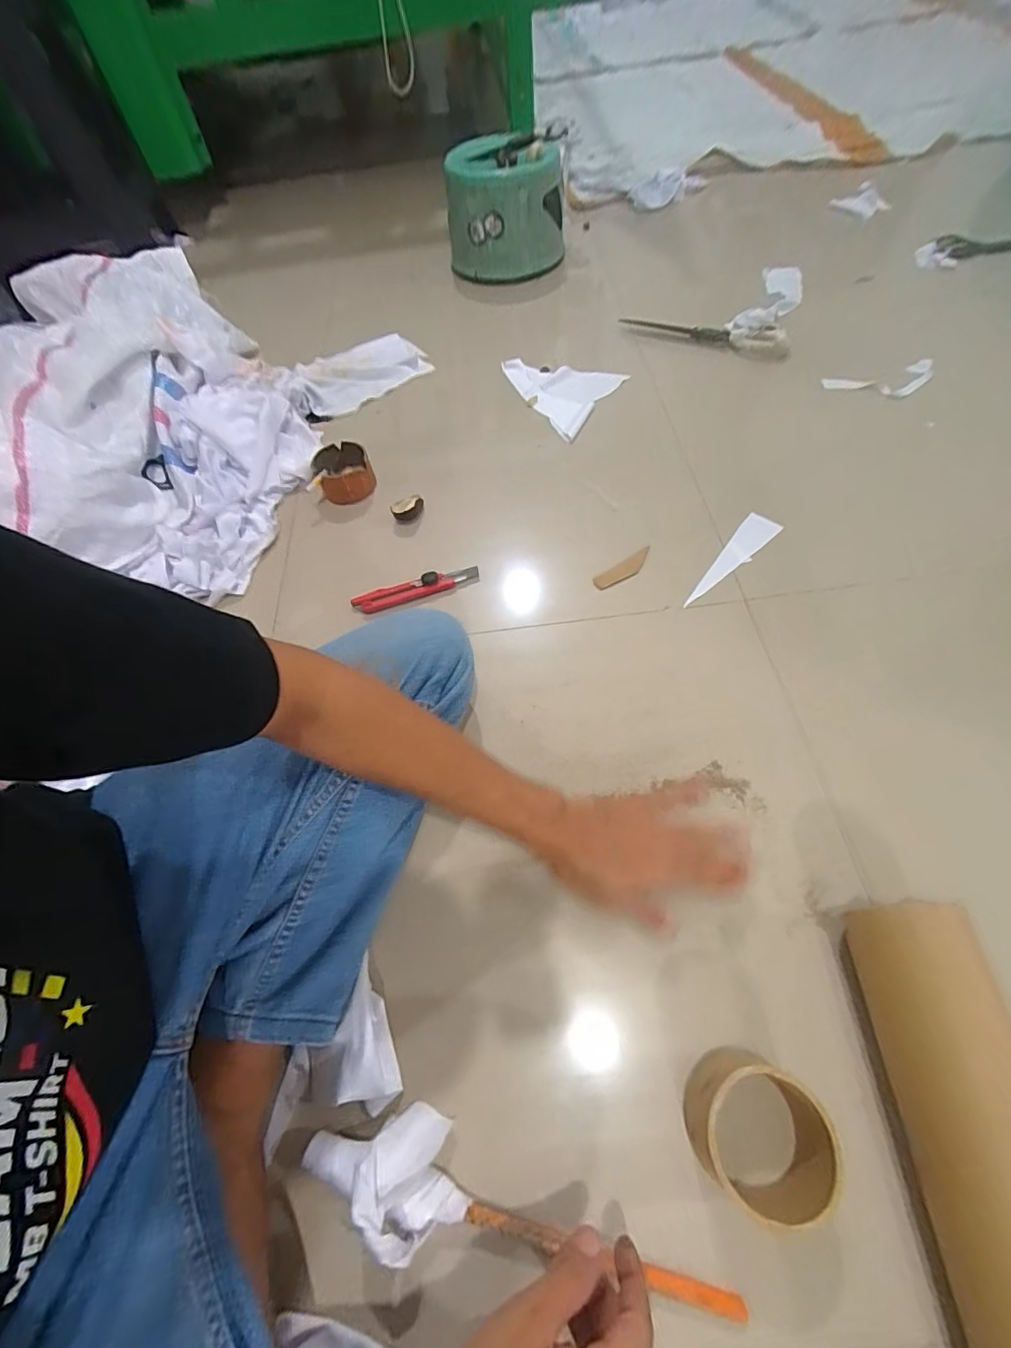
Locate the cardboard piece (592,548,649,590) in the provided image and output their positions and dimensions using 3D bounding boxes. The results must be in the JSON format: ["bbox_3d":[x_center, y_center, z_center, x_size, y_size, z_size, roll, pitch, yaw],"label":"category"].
[{"bbox_3d":[0.158,-0.137,0.676,0.094,0.008,0.027,-33,62,-15],"label":"cardboard piece"}]

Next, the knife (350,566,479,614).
[{"bbox_3d":[-0.116,-0.111,0.674,0.167,0.013,0.031,-16,59,-5],"label":"knife"}]

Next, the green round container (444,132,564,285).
[{"bbox_3d":[-0.002,-0.976,1.093,0.240,0.192,0.246,-3,59,5],"label":"green round container"}]

